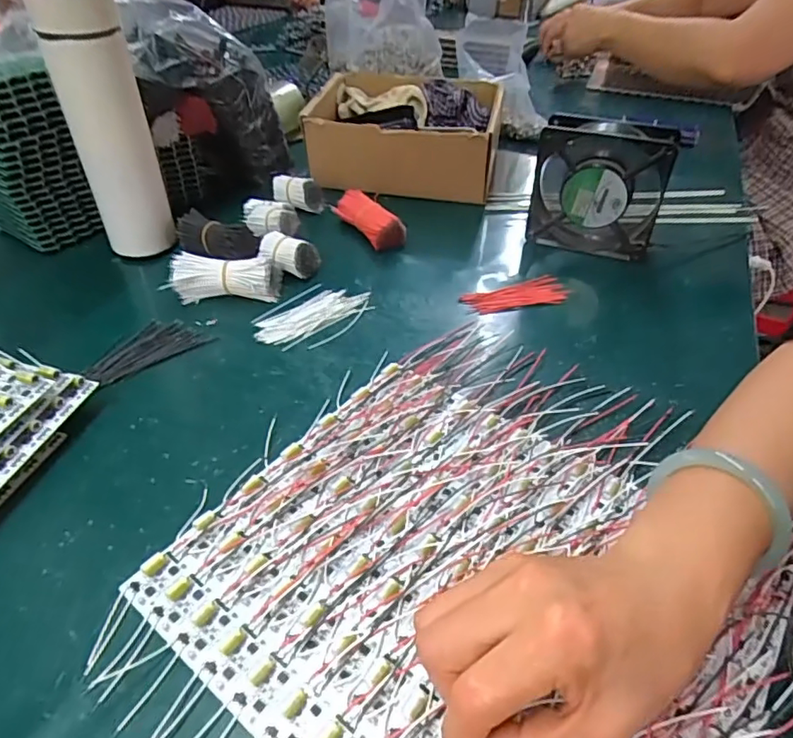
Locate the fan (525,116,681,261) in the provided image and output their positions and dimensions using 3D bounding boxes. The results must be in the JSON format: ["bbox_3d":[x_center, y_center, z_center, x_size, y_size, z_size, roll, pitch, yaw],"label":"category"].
[{"bbox_3d":[0.195,-0.173,0.546,0.122,0.124,0.043,11,43,12],"label":"fan"}]

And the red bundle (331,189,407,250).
[{"bbox_3d":[-0.030,-0.157,0.587,0.031,0.036,0.091,-29,49,-29],"label":"red bundle"}]

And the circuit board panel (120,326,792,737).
[{"bbox_3d":[0.057,0.101,0.321,0.285,0.012,0.298,29,49,28],"label":"circuit board panel"}]

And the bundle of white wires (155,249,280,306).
[{"bbox_3d":[-0.154,-0.083,0.505,0.092,0.037,0.033,-1,42,-2],"label":"bundle of white wires"}]

